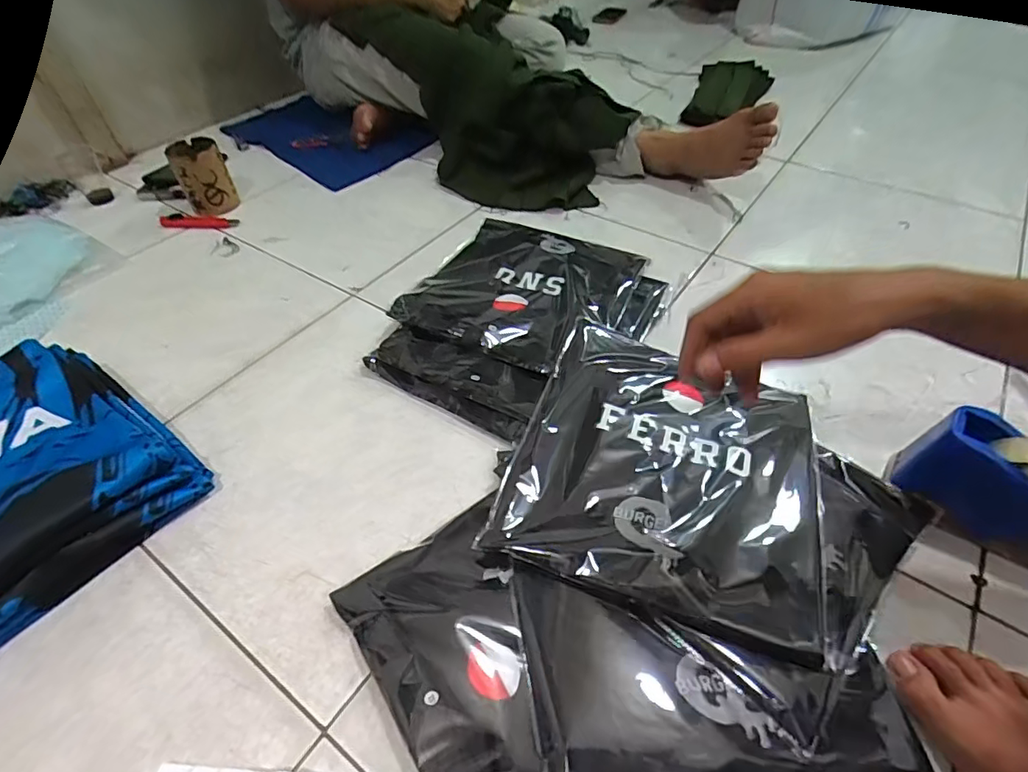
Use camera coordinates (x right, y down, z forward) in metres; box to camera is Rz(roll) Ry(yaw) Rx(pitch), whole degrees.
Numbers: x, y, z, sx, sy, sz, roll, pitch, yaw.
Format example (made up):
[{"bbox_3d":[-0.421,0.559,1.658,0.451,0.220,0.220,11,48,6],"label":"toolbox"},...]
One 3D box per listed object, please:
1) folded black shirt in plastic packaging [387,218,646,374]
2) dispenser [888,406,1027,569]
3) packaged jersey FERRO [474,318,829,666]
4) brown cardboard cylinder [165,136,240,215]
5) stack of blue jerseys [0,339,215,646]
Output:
[{"bbox_3d":[0.015,-0.152,0.759,0.274,0.026,0.319,19,51,17],"label":"folded black shirt in plastic packaging"},{"bbox_3d":[0.475,0.105,0.483,0.201,0.107,0.069,31,55,26],"label":"dispenser"},{"bbox_3d":[0.159,0.069,0.544,0.284,0.023,0.315,14,49,13],"label":"packaged jersey FERRO"},{"bbox_3d":[-0.568,-0.387,0.962,0.084,0.121,0.082,-31,54,-25],"label":"brown cardboard cylinder"},{"bbox_3d":[-0.529,0.103,0.526,0.313,0.080,0.308,30,55,25],"label":"stack of blue jerseys"}]

